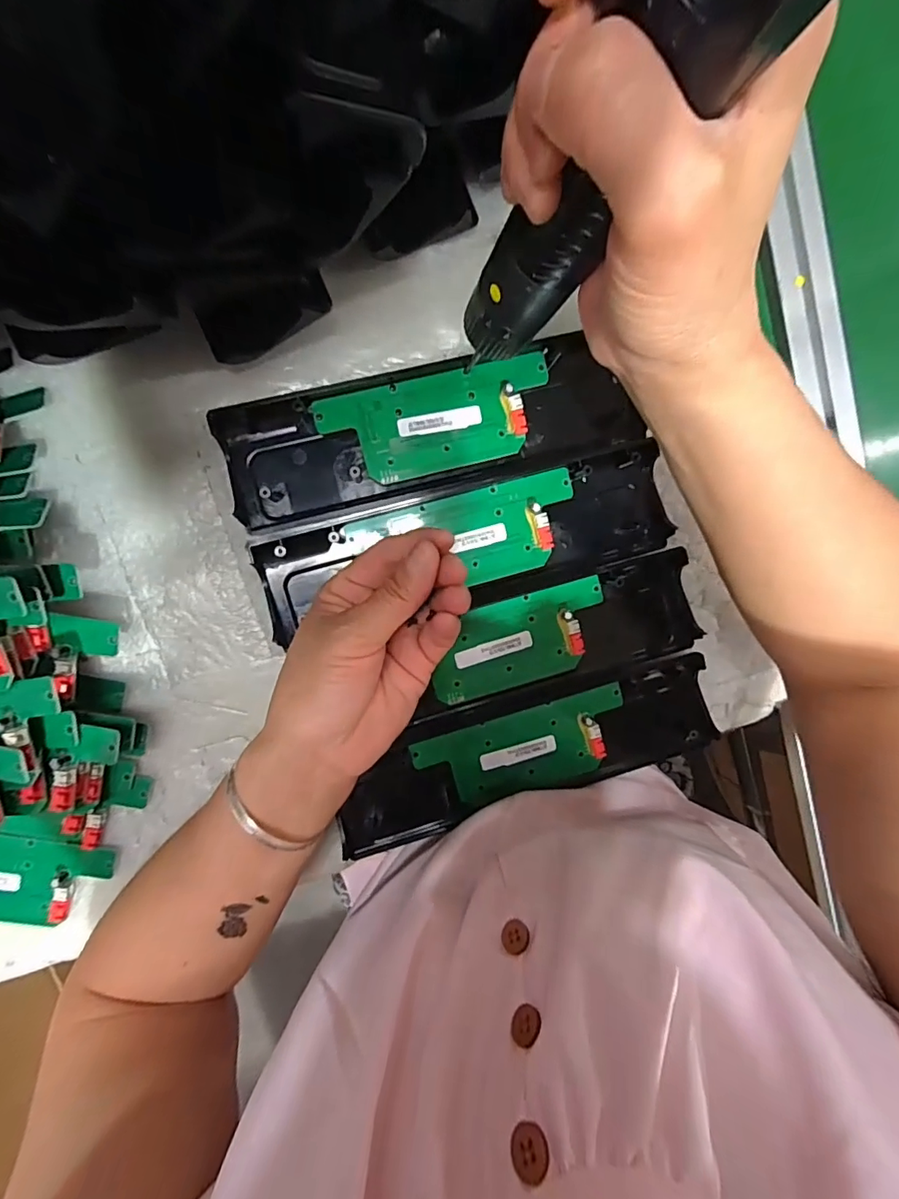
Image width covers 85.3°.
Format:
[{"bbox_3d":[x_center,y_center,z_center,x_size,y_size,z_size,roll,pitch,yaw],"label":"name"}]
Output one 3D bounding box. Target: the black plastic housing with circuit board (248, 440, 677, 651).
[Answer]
[{"bbox_3d":[0.013,-0.035,0.295,0.250,0.017,0.063,-15,96,-5],"label":"black plastic housing with circuit board"}]

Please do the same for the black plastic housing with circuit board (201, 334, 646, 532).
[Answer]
[{"bbox_3d":[-0.009,-0.102,0.288,0.238,0.015,0.066,-15,96,-5],"label":"black plastic housing with circuit board"}]

